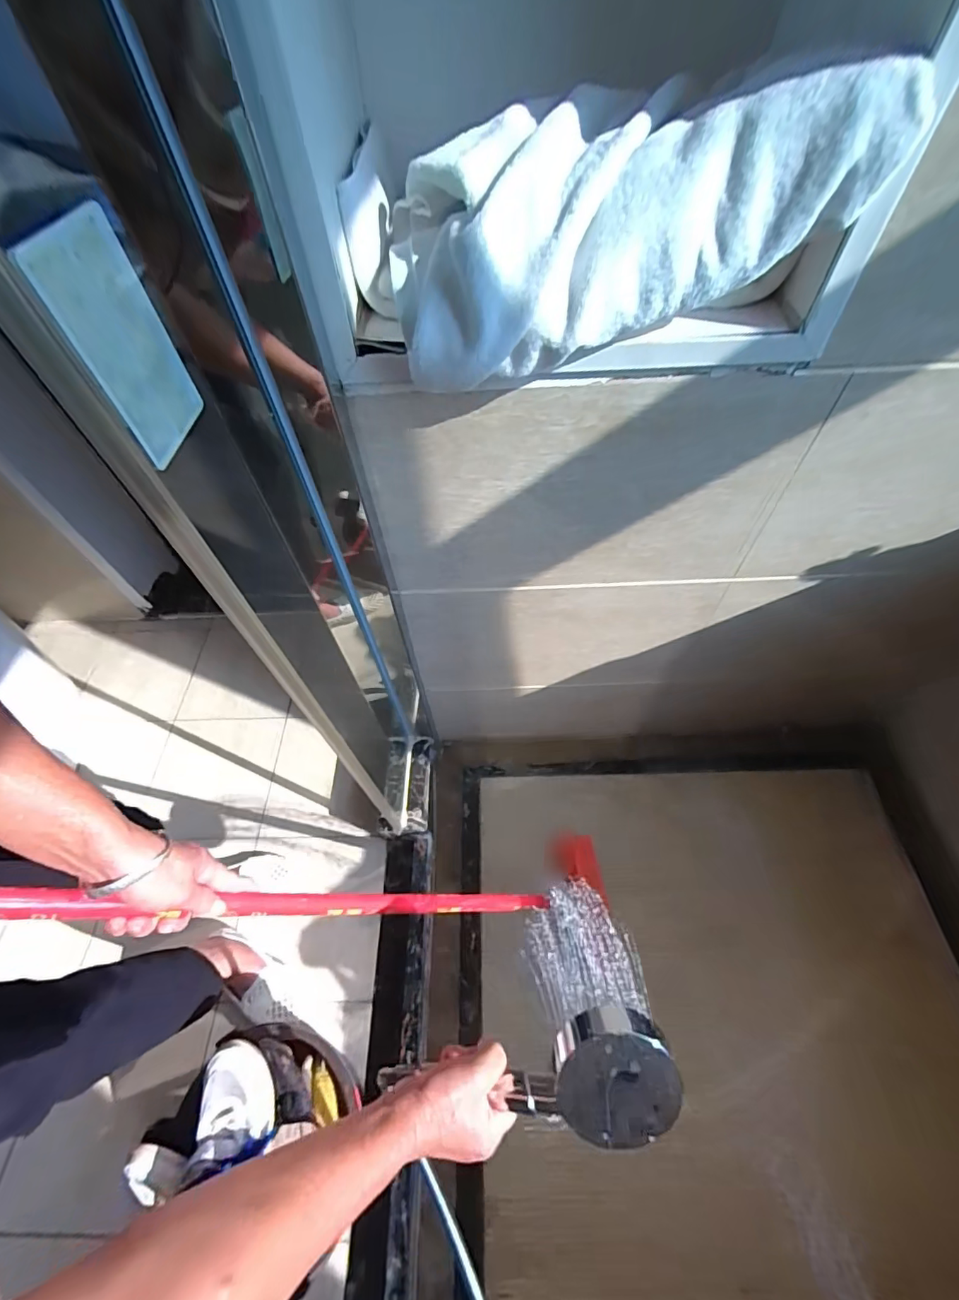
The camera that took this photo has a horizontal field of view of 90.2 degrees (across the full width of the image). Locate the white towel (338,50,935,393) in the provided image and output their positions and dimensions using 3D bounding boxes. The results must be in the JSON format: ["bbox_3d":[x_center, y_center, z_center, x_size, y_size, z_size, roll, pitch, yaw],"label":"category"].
[{"bbox_3d":[0.091,-0.336,0.383,0.398,0.143,0.146,-10,54,14],"label":"white towel"}]

